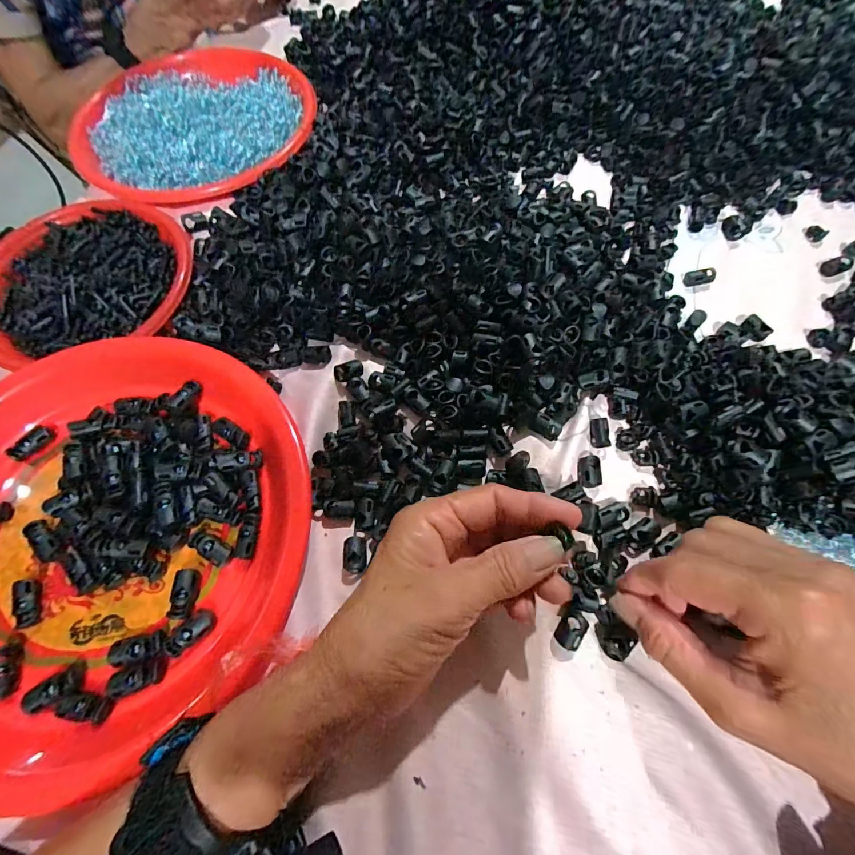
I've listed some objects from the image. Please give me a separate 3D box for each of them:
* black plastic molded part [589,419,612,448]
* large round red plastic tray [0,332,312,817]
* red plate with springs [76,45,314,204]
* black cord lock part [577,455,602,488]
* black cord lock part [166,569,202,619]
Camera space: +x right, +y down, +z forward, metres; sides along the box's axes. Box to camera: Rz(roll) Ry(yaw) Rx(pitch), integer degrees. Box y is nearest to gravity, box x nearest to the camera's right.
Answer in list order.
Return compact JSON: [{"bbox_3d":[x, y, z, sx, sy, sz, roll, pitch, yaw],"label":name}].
[{"bbox_3d":[0.117,0.004,0.272,0.012,0.010,0.020,5,69,3],"label":"black plastic molded part"},{"bbox_3d":[-0.202,0.060,0.246,0.249,0.023,0.249,-1,69,1],"label":"large round red plastic tray"},{"bbox_3d":[-0.229,-0.315,0.399,0.222,0.023,0.243,-1,69,1],"label":"red plate with springs"},{"bbox_3d":[0.107,0.029,0.264,0.014,0.009,0.022,7,69,4],"label":"black cord lock part"},{"bbox_3d":[-0.144,0.099,0.238,0.013,0.008,0.027,-1,69,1],"label":"black cord lock part"}]

